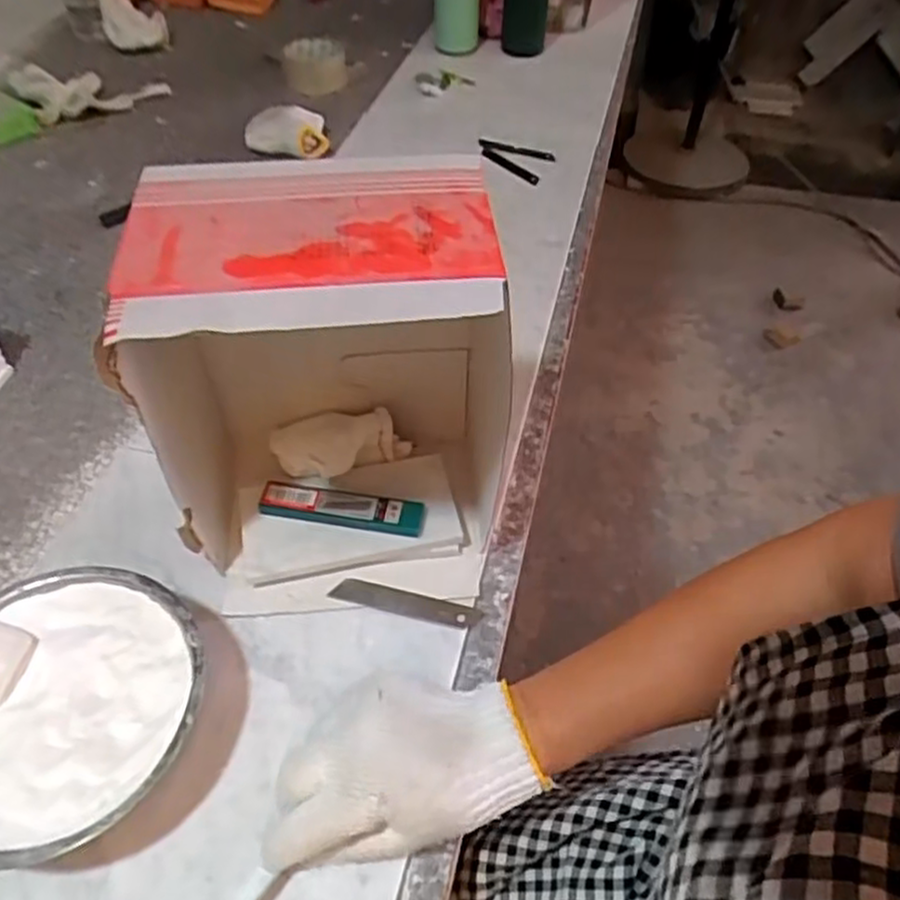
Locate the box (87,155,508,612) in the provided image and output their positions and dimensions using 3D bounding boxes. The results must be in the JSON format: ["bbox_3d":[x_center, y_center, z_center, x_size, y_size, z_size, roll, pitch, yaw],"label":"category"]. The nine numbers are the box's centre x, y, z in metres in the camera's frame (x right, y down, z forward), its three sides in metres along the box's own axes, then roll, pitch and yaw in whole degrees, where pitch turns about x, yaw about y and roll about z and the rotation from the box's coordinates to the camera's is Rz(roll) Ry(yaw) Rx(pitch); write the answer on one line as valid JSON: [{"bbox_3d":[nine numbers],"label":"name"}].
[{"bbox_3d":[-0.069,-0.029,0.461,0.201,0.250,0.154,-3,49,-2],"label":"box"}]

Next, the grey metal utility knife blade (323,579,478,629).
[{"bbox_3d":[-0.031,0.105,0.507,0.099,0.004,0.018,11,63,7],"label":"grey metal utility knife blade"}]

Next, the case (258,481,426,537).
[{"bbox_3d":[-0.077,0.041,0.522,0.114,0.012,0.027,8,49,4],"label":"case"}]

